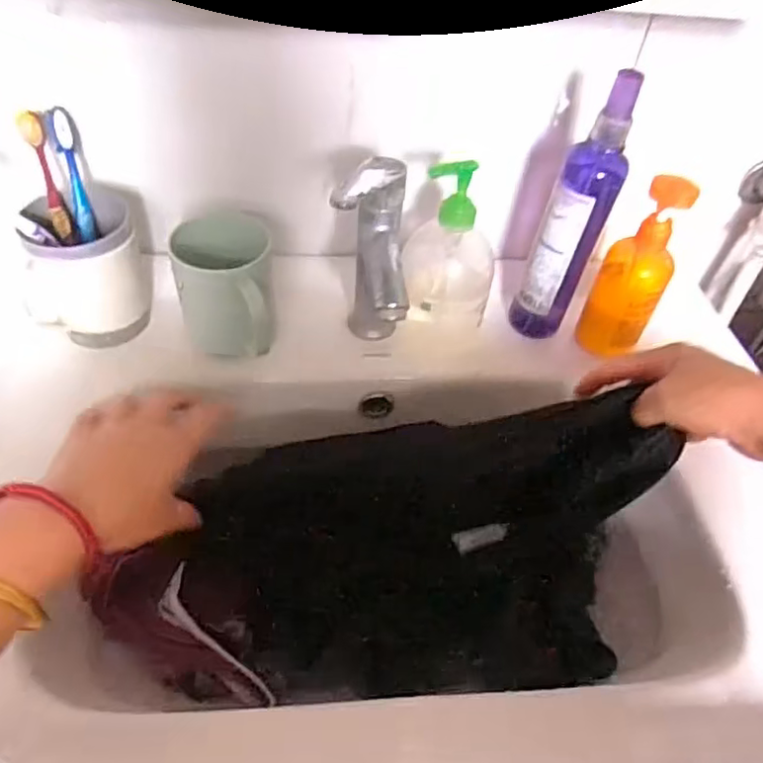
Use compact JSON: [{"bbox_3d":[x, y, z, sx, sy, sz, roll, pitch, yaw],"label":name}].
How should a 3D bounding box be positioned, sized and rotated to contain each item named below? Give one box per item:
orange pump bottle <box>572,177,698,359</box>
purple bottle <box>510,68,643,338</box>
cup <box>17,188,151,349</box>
[{"bbox_3d":[0.212,-0.091,0.515,0.056,0.154,0.046,23,49,15],"label":"orange pump bottle"},{"bbox_3d":[0.164,-0.136,0.519,0.052,0.227,0.053,20,48,12],"label":"purple bottle"},{"bbox_3d":[-0.249,-0.101,0.528,0.086,0.104,0.096,-10,49,-15],"label":"cup"}]

